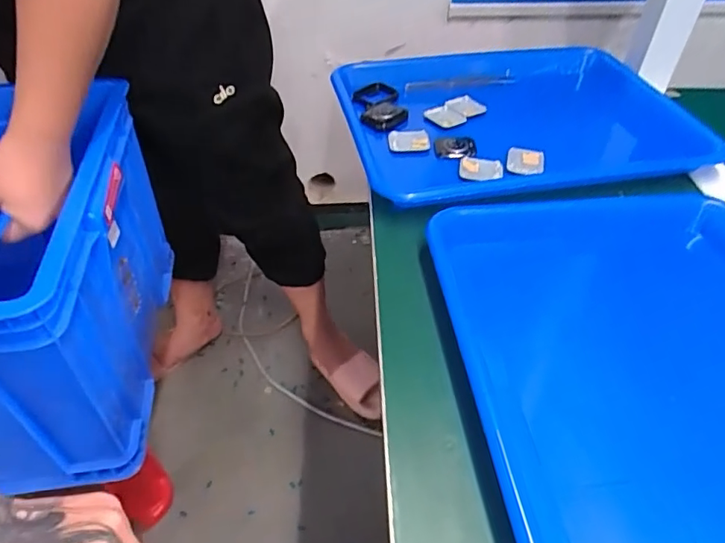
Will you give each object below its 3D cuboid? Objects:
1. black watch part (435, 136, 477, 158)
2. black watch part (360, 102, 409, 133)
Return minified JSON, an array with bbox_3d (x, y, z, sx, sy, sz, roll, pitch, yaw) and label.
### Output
[{"bbox_3d":[0.091,-0.121,0.506,0.041,0.009,0.027,2,43,2],"label":"black watch part"},{"bbox_3d":[0.022,-0.165,0.551,0.039,0.016,0.044,28,50,26],"label":"black watch part"}]

